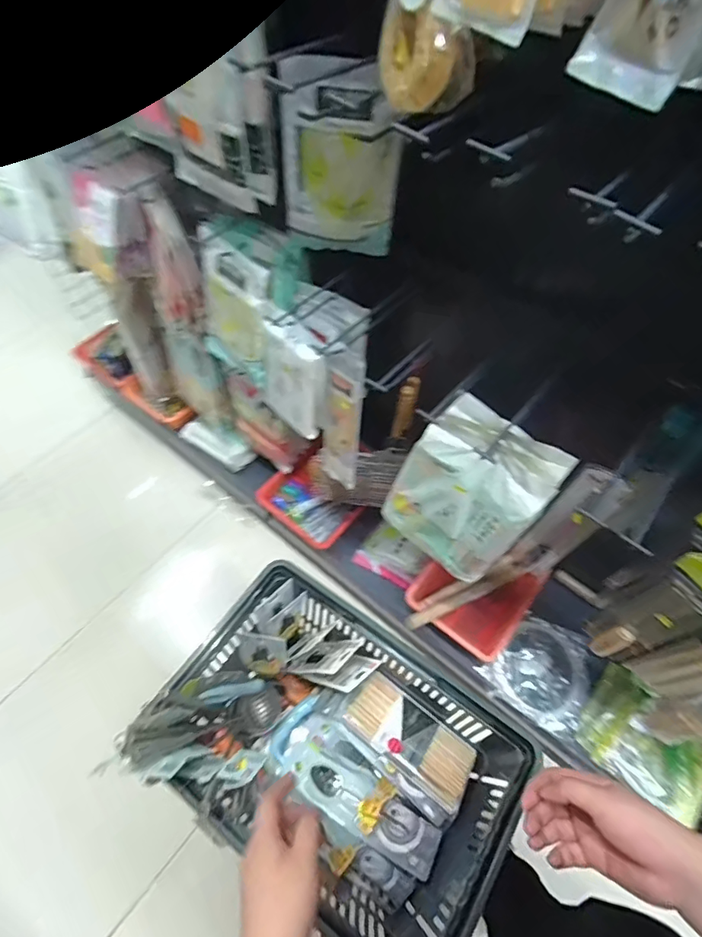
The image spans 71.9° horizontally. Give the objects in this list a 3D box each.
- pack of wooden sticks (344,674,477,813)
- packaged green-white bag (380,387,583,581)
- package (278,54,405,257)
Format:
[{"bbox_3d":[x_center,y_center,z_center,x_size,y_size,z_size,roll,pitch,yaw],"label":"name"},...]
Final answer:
[{"bbox_3d":[0.089,0.421,0.761,0.209,0.030,0.099,36,46,16],"label":"pack of wooden sticks"},{"bbox_3d":[0.208,0.046,0.880,0.228,0.322,0.125,38,64,19],"label":"packaged green-white bag"},{"bbox_3d":[-0.016,-0.455,0.740,0.174,0.263,0.050,7,58,1],"label":"package"}]

